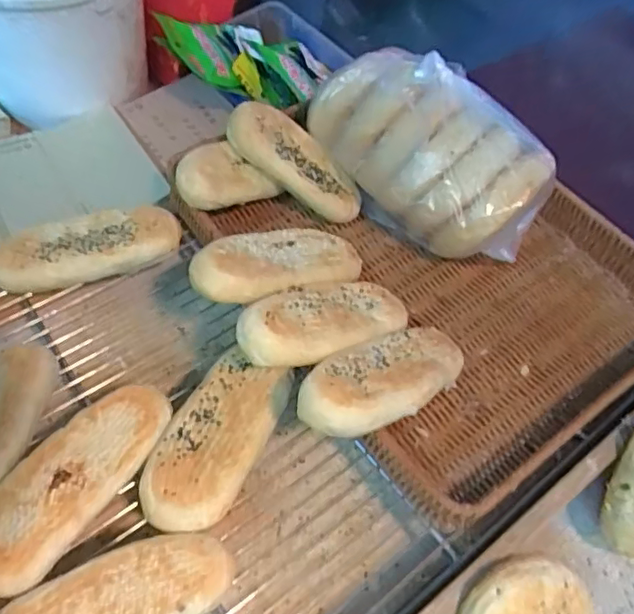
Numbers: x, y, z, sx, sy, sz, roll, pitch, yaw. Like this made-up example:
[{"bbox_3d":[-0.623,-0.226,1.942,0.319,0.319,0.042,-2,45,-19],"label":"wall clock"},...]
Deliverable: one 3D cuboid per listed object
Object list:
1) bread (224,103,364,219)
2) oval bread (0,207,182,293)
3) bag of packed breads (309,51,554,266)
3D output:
[{"bbox_3d":[-0.017,-0.133,0.549,0.137,0.028,0.056,37,56,-15],"label":"bread"},{"bbox_3d":[-0.196,-0.051,0.519,0.152,0.028,0.056,-12,58,-13],"label":"oval bread"},{"bbox_3d":[0.102,-0.138,0.532,0.135,0.097,0.218,-39,78,-2],"label":"bag of packed breads"}]

